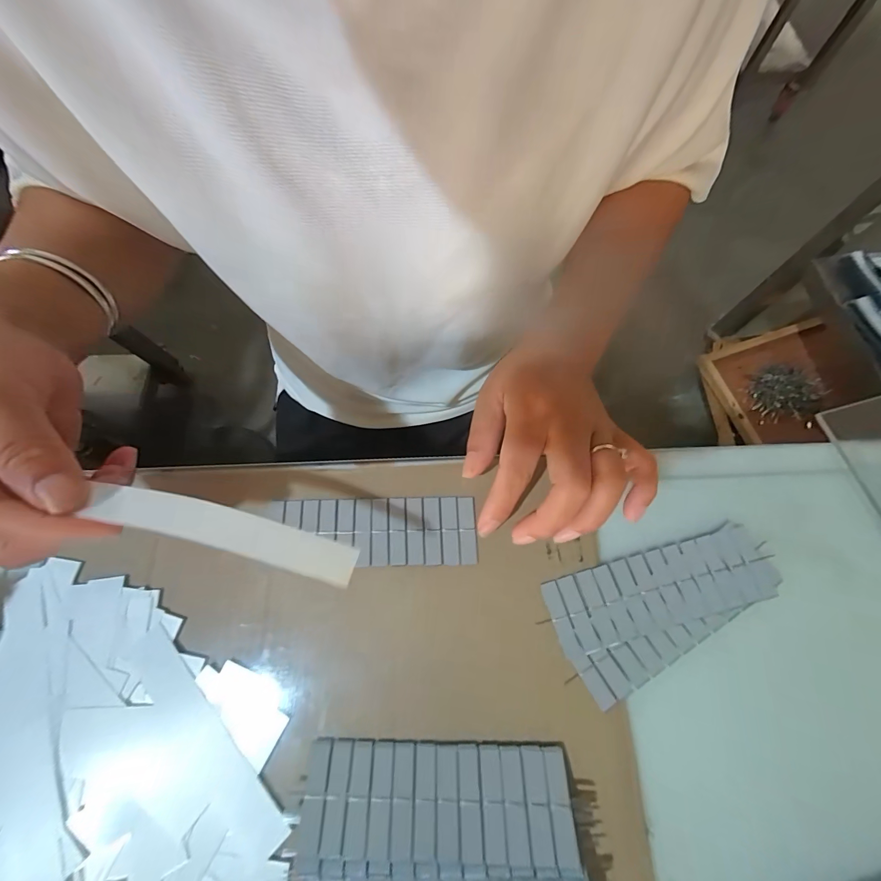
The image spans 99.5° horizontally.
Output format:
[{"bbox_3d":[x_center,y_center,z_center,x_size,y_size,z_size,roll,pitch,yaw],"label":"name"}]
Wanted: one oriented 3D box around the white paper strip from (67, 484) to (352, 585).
[{"bbox_3d":[-0.093,0.040,0.164,0.112,0.013,0.017,16,72,0],"label":"white paper strip"}]

